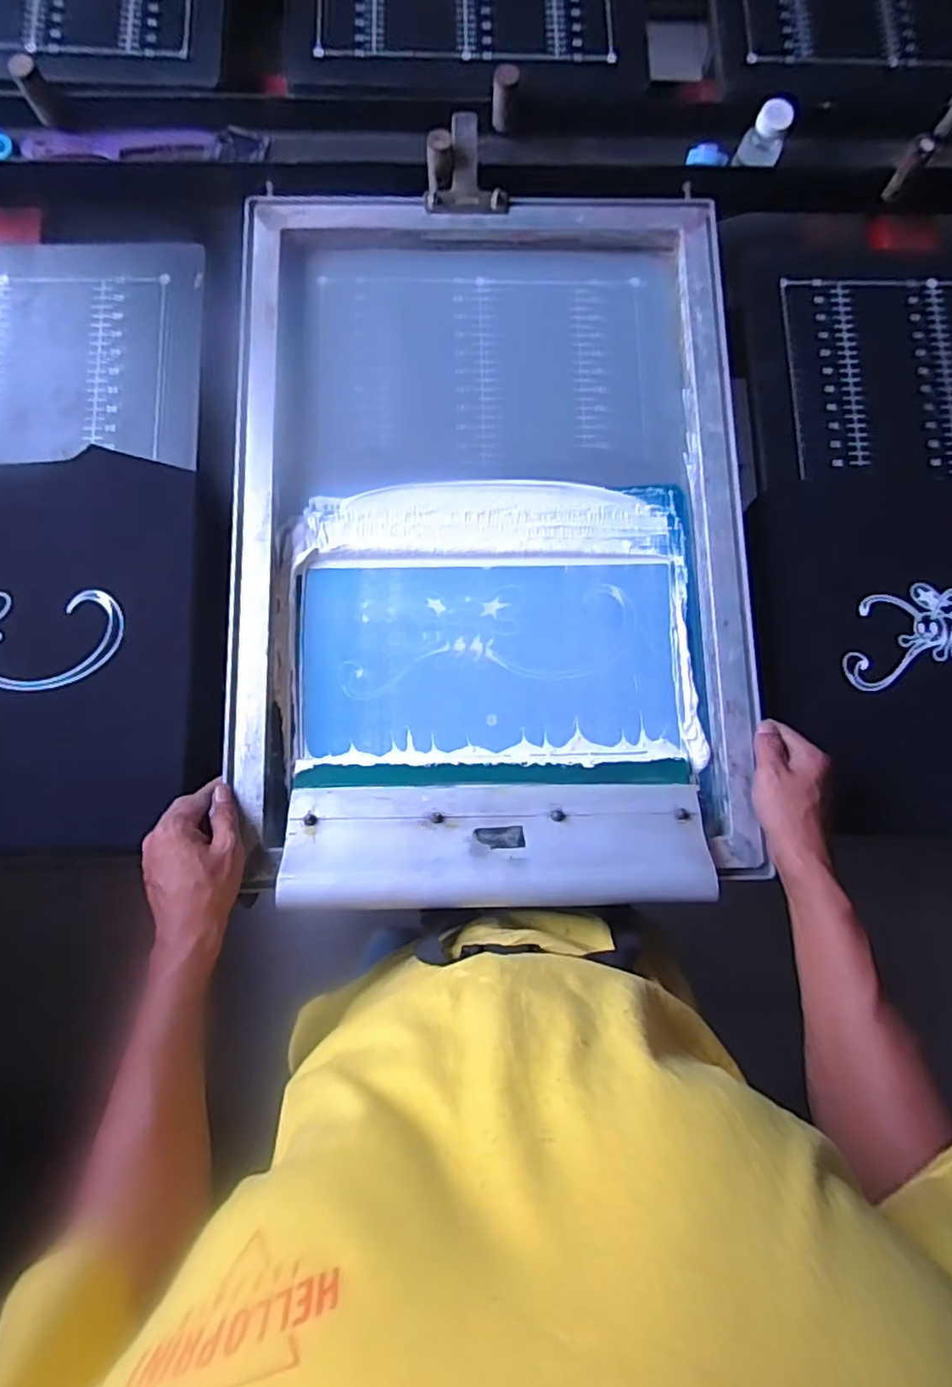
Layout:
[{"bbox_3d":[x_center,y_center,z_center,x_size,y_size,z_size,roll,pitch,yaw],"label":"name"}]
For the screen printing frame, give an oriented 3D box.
[{"bbox_3d":[0.014,-0.171,0.591,0.454,0.031,0.613,-1,82,-2],"label":"screen printing frame"}]

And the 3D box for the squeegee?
[{"bbox_3d":[0.017,0.120,0.539,0.343,0.038,0.121,-1,57,-2],"label":"squeegee"}]

